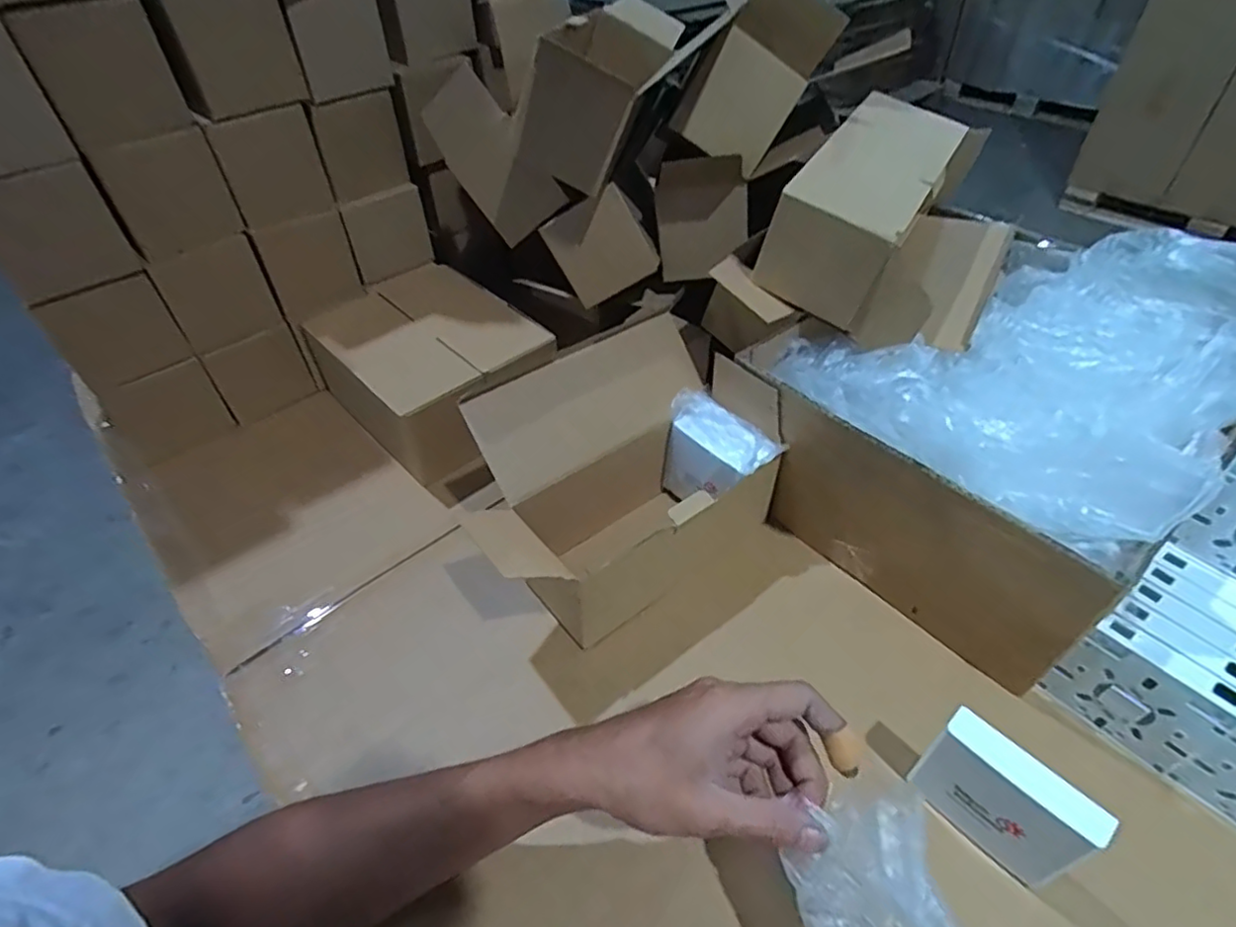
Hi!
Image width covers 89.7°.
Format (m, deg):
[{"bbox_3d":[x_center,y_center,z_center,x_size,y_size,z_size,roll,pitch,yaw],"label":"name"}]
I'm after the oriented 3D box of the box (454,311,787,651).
[{"bbox_3d":[0.015,0.006,0.534,0.219,0.159,0.151,-28,47,-27],"label":"box"}]

